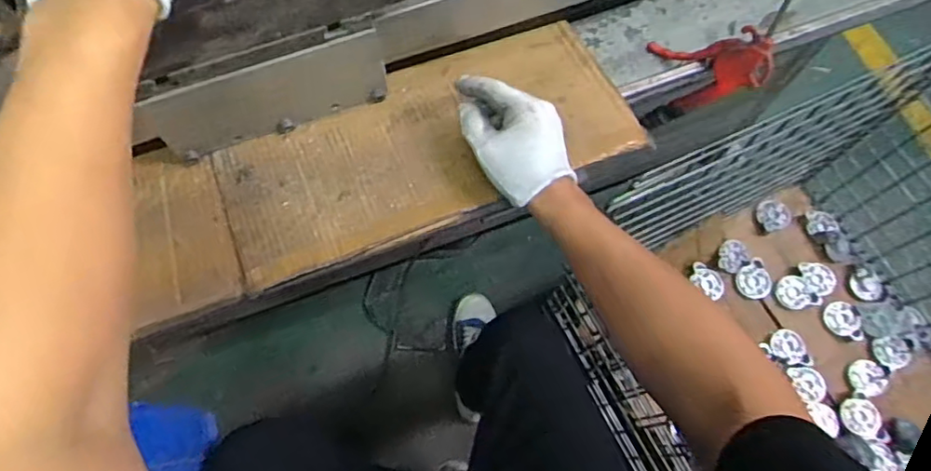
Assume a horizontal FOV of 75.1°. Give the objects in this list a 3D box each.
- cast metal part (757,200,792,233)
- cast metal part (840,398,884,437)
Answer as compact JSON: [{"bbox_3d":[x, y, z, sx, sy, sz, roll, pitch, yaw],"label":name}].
[{"bbox_3d":[0.686,-0.048,1.341,0.069,0.027,0.072,0,71,0],"label":"cast metal part"},{"bbox_3d":[0.763,0.351,1.168,0.064,0.023,0.068,0,71,0],"label":"cast metal part"}]

